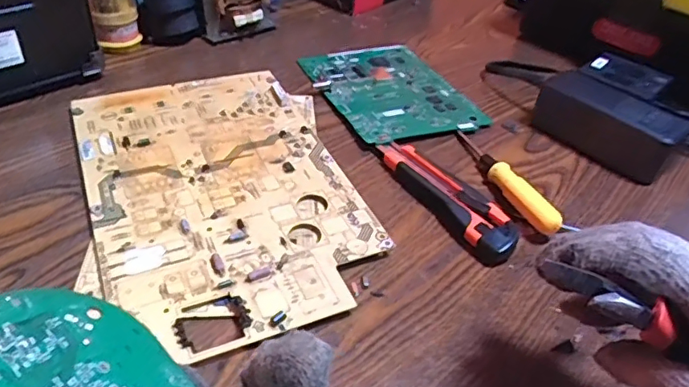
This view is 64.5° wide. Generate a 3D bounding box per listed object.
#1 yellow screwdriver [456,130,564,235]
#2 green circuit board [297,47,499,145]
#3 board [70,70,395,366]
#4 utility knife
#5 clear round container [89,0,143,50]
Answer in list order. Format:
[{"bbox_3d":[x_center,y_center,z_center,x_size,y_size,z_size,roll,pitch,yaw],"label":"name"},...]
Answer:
[{"bbox_3d":[0.133,-0.019,0.461,0.016,0.021,0.145,-9,43,-18],"label":"yellow screwdriver"},{"bbox_3d":[0.046,-0.114,0.583,0.140,0.016,0.189,-11,43,-20],"label":"green circuit board"},{"bbox_3d":[-0.101,-0.010,0.441,0.189,0.014,0.304,-14,44,-23],"label":"board"},{"bbox_3d":[0.079,0.000,0.446,0.036,0.022,0.152,-22,48,-30],"label":"utility knife"},{"bbox_3d":[-0.247,-0.211,0.578,0.050,0.106,0.043,-9,43,-19],"label":"clear round container"}]

